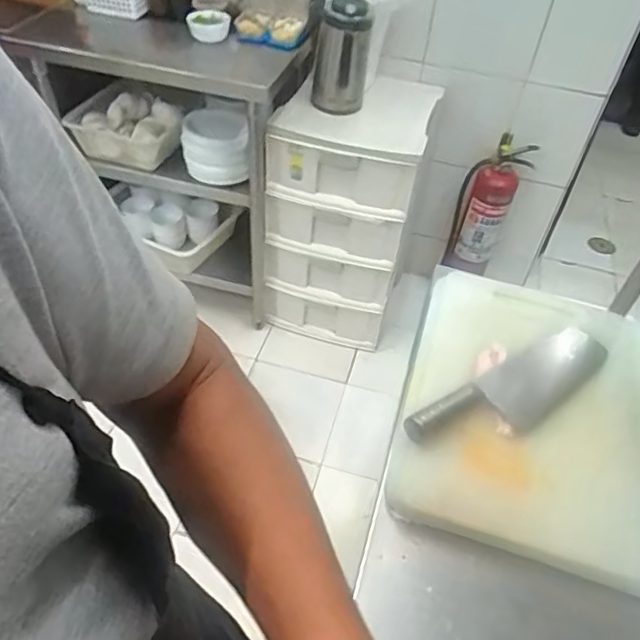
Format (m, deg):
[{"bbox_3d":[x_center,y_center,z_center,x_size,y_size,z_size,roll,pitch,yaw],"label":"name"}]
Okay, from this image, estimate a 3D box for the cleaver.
[{"bbox_3d":[0.248,0.082,0.696,0.310,0.043,0.088,-28,54,-29],"label":"cleaver"}]

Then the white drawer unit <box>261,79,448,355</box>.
[{"bbox_3d":[0.075,-0.335,1.732,0.381,0.682,0.411,14,46,8],"label":"white drawer unit"}]

